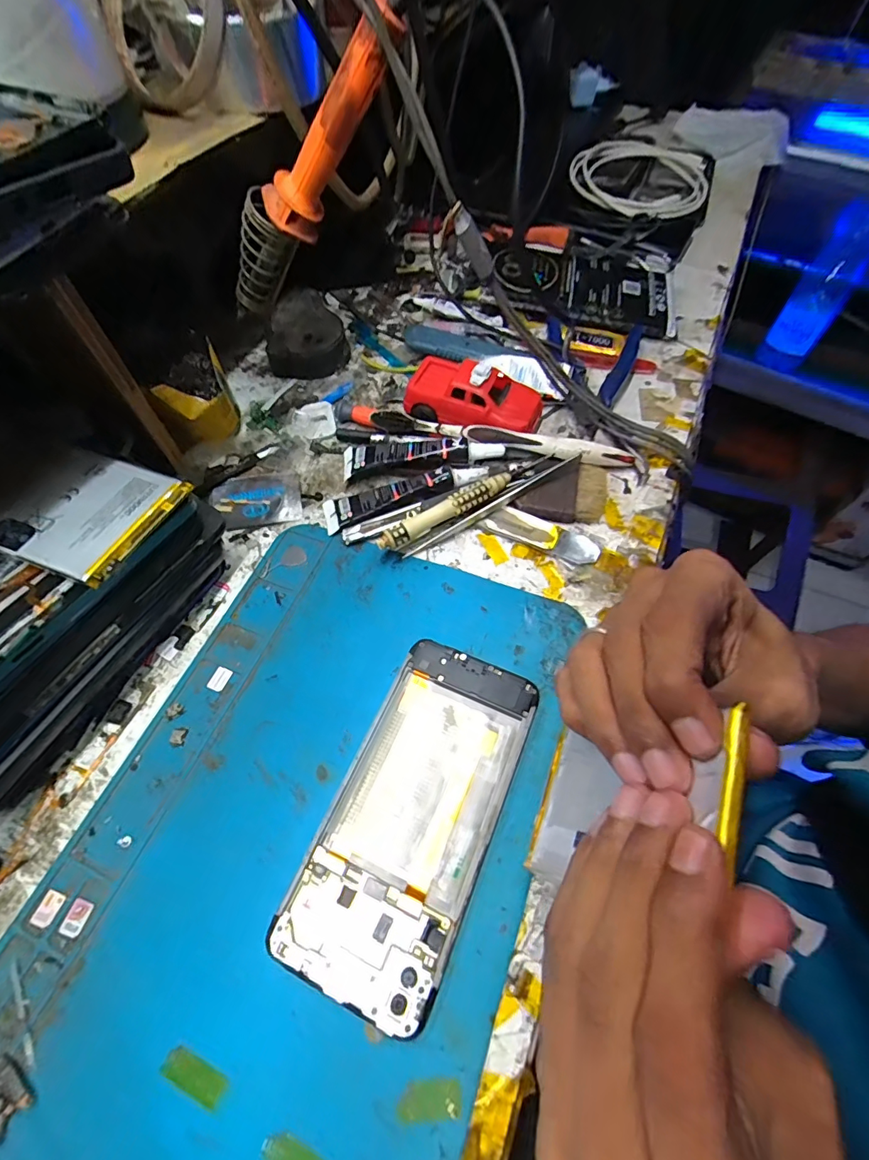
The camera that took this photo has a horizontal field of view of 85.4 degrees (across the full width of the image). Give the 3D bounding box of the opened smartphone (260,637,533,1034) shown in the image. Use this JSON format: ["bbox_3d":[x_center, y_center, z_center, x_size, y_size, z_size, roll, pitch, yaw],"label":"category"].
[{"bbox_3d":[-0.007,0.103,0.217,0.069,0.009,0.147,21,62,14],"label":"opened smartphone"}]

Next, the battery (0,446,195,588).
[{"bbox_3d":[-0.160,-0.033,0.215,0.070,0.008,0.063,17,62,11],"label":"battery"}]

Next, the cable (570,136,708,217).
[{"bbox_3d":[0.220,-0.435,0.498,0.137,0.026,0.168,20,62,13],"label":"cable"}]

